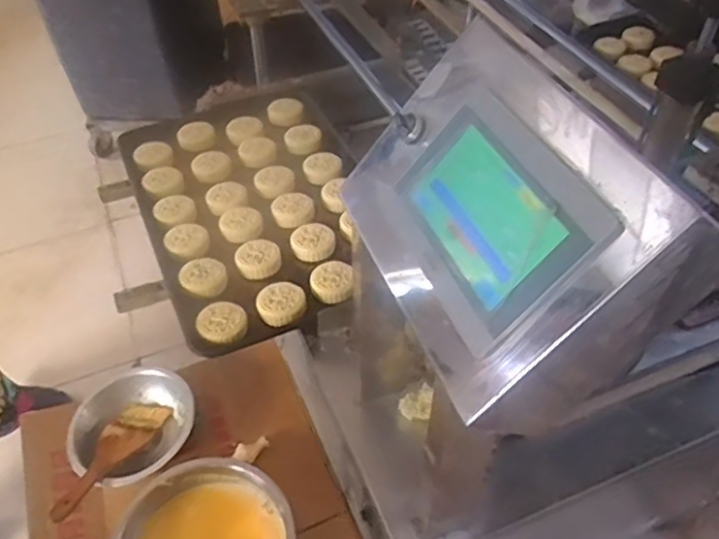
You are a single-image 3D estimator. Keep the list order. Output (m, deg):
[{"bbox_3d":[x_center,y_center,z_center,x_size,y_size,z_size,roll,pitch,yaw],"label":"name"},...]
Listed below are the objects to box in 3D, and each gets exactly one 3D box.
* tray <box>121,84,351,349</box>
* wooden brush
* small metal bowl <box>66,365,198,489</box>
[{"bbox_3d":[-0.192,-0.129,1.137,0.414,0.064,0.581,-20,47,-14],"label":"tray"},{"bbox_3d":[-0.362,0.267,0.913,0.071,0.025,0.219,10,30,15],"label":"wooden brush"},{"bbox_3d":[-0.344,0.243,0.959,0.166,0.055,0.182,-3,45,3],"label":"small metal bowl"}]

